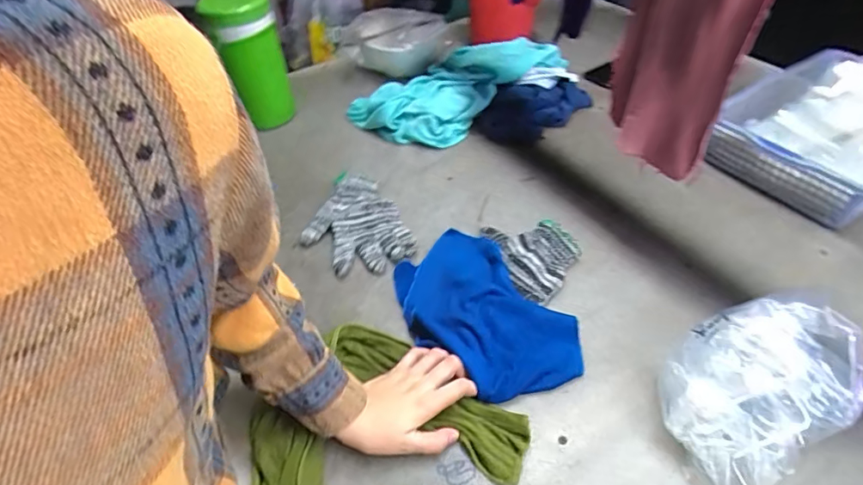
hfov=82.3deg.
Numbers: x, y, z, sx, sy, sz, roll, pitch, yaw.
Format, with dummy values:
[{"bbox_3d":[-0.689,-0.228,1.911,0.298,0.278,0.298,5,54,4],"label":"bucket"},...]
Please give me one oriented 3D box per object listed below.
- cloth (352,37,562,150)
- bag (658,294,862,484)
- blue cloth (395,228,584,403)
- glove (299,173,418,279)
[{"bbox_3d":[0.048,-0.309,0.966,0.392,0.091,0.216,-25,48,-18],"label":"cloth"},{"bbox_3d":[0.314,0.141,0.483,0.166,0.128,0.134,-25,50,-20],"label":"bag"},{"bbox_3d":[0.054,0.084,0.632,0.174,0.038,0.268,-26,51,-21],"label":"blue cloth"},{"bbox_3d":[-0.120,-0.022,0.750,0.141,0.016,0.184,-29,58,-13],"label":"glove"}]

